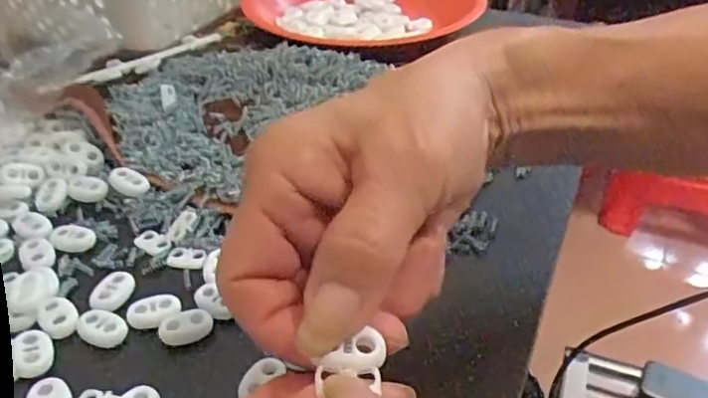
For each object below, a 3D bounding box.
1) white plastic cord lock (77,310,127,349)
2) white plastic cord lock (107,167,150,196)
[{"bbox_3d":[-0.109,0.054,0.267,0.024,0.004,0.016,20,42,24],"label":"white plastic cord lock"},{"bbox_3d":[-0.127,-0.011,0.346,0.026,0.005,0.014,22,41,24],"label":"white plastic cord lock"}]

